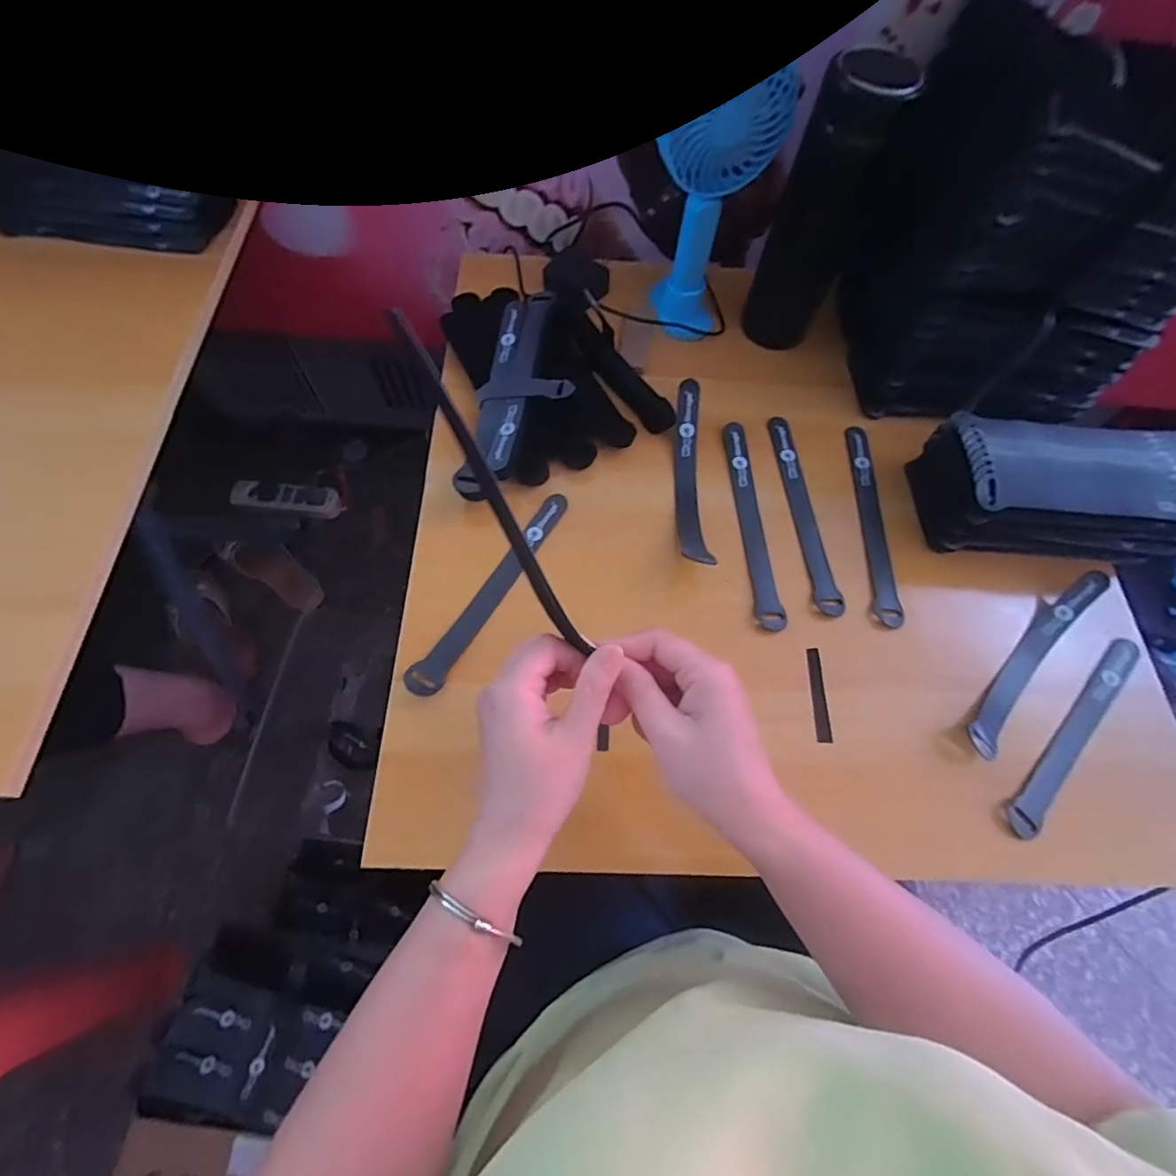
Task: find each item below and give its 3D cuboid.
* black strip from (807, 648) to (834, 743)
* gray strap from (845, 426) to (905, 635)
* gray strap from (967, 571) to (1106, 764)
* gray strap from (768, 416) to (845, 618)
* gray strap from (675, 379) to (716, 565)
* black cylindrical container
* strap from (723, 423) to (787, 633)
[{"bbox_3d":[0.171,0.079,0.402,0.012,0.004,0.070,2,67,-2],"label":"black strip"},{"bbox_3d":[0.247,-0.062,0.472,0.021,0.006,0.208,0,62,9],"label":"gray strap"},{"bbox_3d":[0.342,0.050,0.411,0.195,0.017,0.025,-41,74,-17],"label":"gray strap"},{"bbox_3d":[0.188,-0.071,0.471,0.020,0.010,0.203,-2,67,-3],"label":"gray strap"},{"bbox_3d":[0.088,-0.099,0.461,0.021,0.034,0.187,3,67,-1],"label":"gray strap"},{"bbox_3d":[0.209,-0.335,0.497,0.076,0.208,0.073,22,68,7],"label":"black cylindrical container"},{"bbox_3d":[0.141,-0.060,0.463,0.022,0.009,0.202,-1,67,-3],"label":"strap"}]

